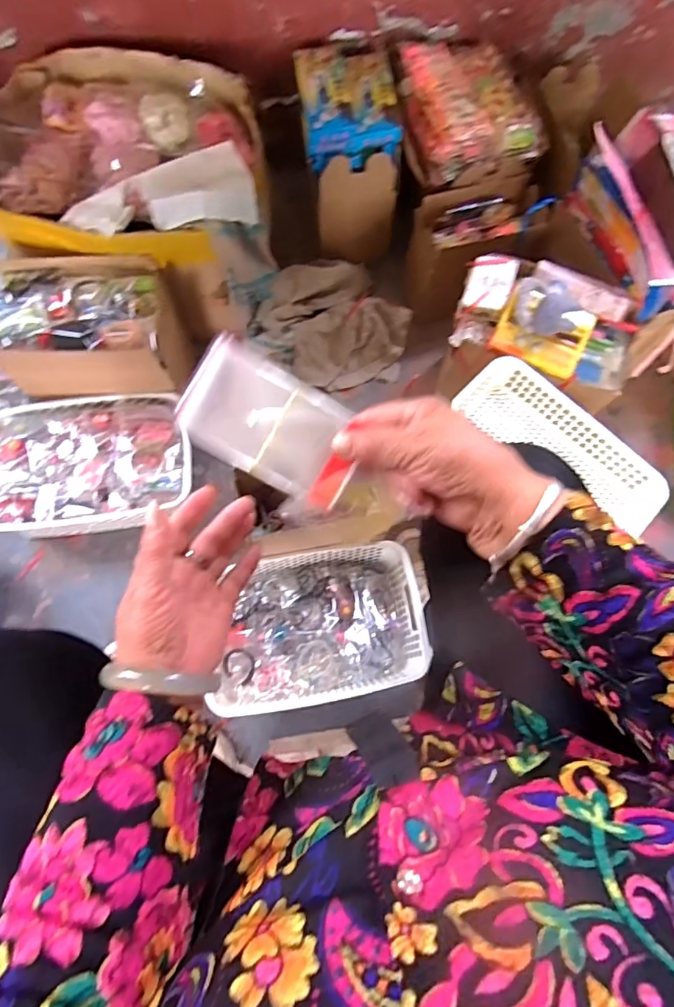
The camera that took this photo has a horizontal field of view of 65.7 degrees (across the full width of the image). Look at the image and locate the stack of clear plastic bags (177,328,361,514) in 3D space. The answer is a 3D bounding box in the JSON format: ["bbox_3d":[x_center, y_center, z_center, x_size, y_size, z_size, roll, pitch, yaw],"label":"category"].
[{"bbox_3d":[-0.041,-0.052,0.342,0.115,0.016,0.070,29,92,-5],"label":"stack of clear plastic bags"}]

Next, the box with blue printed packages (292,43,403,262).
[{"bbox_3d":[0.017,-0.587,0.887,0.148,0.207,0.223,-9,72,-6],"label":"box with blue printed packages"}]

